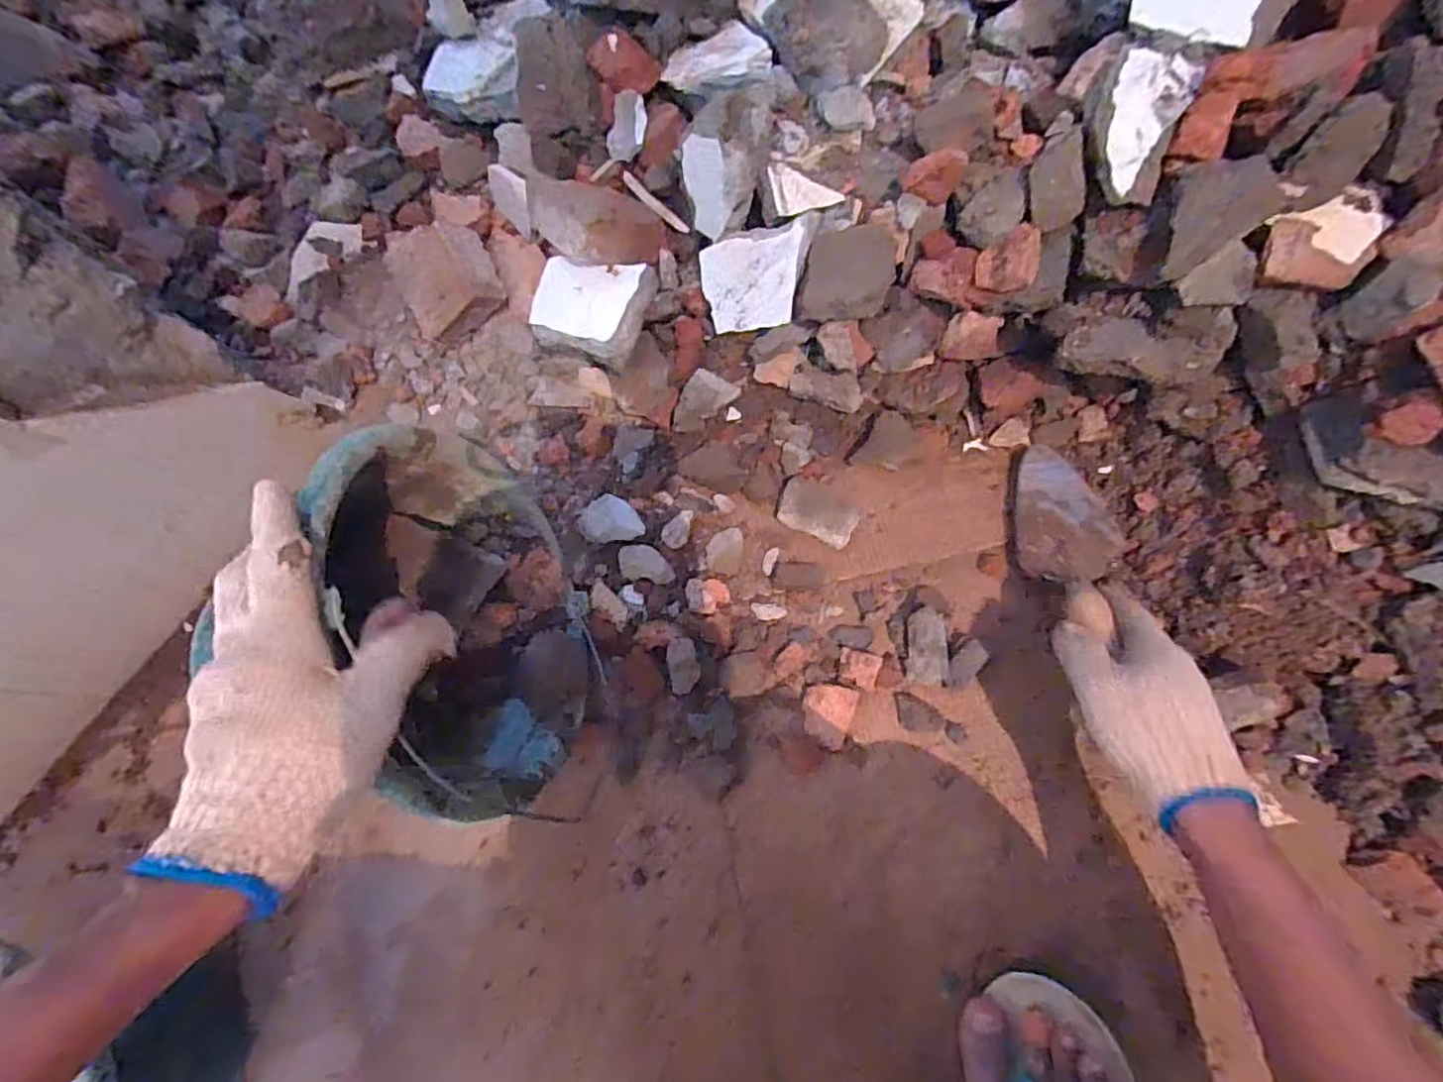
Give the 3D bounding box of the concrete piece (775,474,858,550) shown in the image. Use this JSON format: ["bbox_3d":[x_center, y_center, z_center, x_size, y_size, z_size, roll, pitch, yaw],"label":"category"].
[{"bbox_3d":[0.092,-0.028,0.591,0.074,0.014,0.051,22,74,8],"label":"concrete piece"}]

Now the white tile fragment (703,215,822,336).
[{"bbox_3d":[0.034,-0.230,0.548,0.103,0.009,0.079,-3,111,23],"label":"white tile fragment"}]

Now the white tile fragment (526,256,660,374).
[{"bbox_3d":[-0.120,-0.211,0.555,0.099,0.032,0.089,15,73,6],"label":"white tile fragment"}]

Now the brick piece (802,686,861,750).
[{"bbox_3d":[0.092,0.149,0.535,0.041,0.025,0.050,13,73,5],"label":"brick piece"}]

